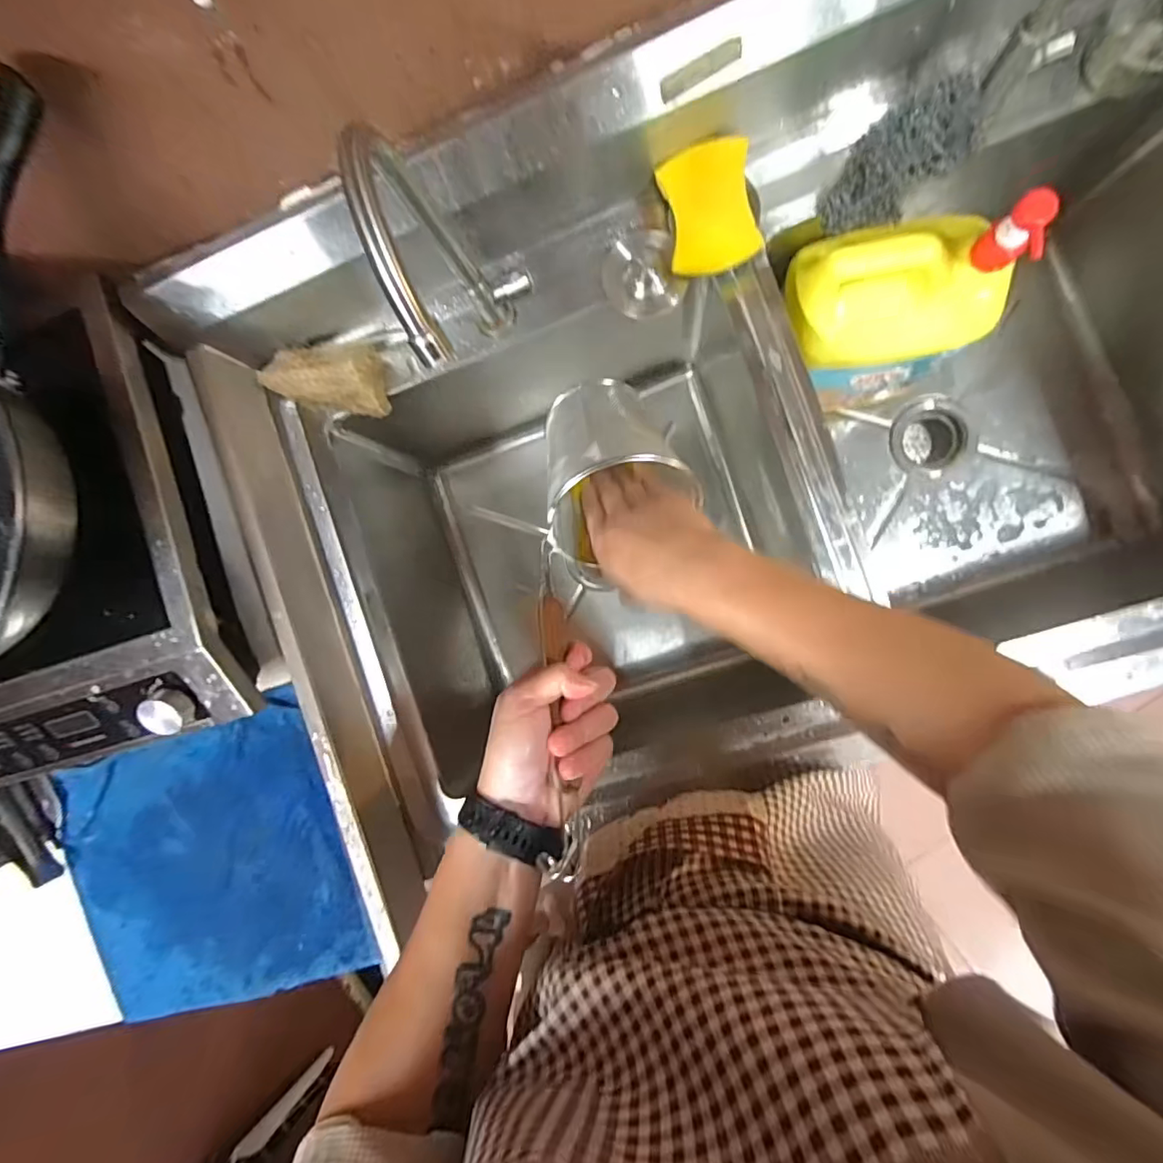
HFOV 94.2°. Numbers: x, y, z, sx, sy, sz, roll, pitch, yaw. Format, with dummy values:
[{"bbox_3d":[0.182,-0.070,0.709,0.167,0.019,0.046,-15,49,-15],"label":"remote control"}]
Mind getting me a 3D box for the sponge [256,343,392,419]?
[{"bbox_3d":[-0.271,-0.218,0.571,0.117,0.061,0.063,9,93,8],"label":"sponge"}]

